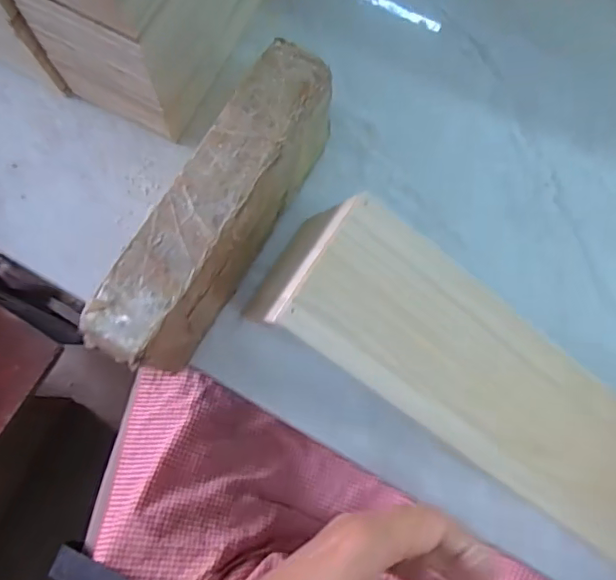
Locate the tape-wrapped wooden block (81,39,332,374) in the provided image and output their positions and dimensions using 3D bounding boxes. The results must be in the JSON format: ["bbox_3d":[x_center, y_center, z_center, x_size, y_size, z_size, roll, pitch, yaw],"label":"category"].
[{"bbox_3d":[-0.055,-0.041,0.368,0.051,0.106,0.217,30,80,5],"label":"tape-wrapped wooden block"}]

